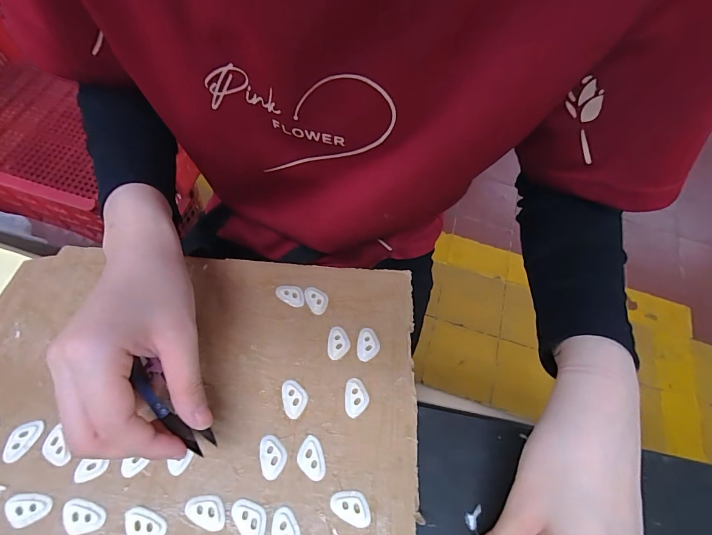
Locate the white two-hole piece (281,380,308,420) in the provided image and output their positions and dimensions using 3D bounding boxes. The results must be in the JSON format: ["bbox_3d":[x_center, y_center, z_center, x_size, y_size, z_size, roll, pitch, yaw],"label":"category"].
[{"bbox_3d":[-0.043,0.091,0.263,0.017,0.004,0.026,-15,65,-11],"label":"white two-hole piece"}]

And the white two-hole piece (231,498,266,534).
[{"bbox_3d":[-0.064,0.152,0.225,0.025,0.004,0.017,35,66,13],"label":"white two-hole piece"}]

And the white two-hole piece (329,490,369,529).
[{"bbox_3d":[-0.003,0.147,0.230,0.025,0.004,0.017,20,64,7],"label":"white two-hole piece"}]

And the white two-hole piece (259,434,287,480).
[{"bbox_3d":[-0.054,0.122,0.243,0.016,0.004,0.026,-14,65,-10],"label":"white two-hole piece"}]

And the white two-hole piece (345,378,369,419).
[{"bbox_3d":[0.001,0.092,0.264,0.017,0.004,0.026,3,63,-2],"label":"white two-hole piece"}]

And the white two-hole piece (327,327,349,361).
[{"bbox_3d":[-0.013,0.057,0.285,0.016,0.004,0.025,2,63,-2],"label":"white two-hole piece"}]

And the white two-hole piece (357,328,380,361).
[{"bbox_3d":[0.010,0.058,0.284,0.017,0.004,0.025,3,63,-2],"label":"white two-hole piece"}]

